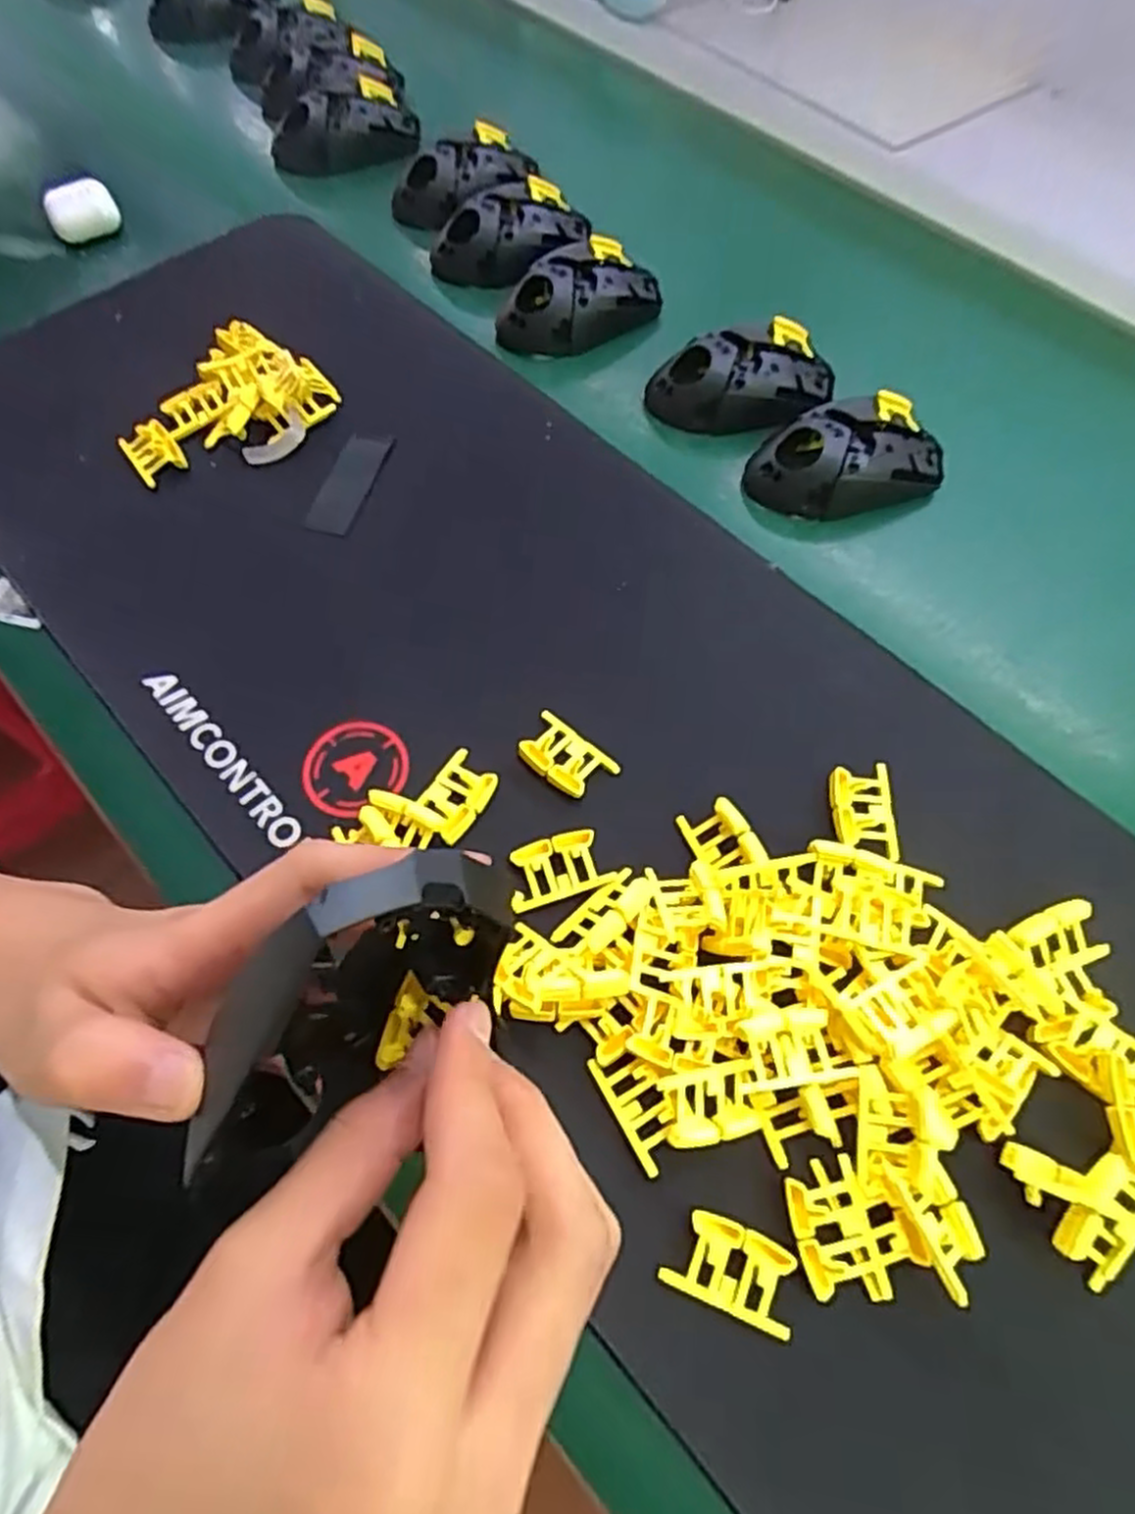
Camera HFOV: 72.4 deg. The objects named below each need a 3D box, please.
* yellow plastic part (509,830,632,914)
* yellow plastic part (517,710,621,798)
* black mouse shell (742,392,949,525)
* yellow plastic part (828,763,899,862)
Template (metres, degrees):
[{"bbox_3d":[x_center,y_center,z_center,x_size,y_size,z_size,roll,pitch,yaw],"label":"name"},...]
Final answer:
[{"bbox_3d":[-0.002,0.046,0.327,0.049,0.006,0.026,-15,65,-10],"label":"yellow plastic part"},{"bbox_3d":[-0.001,0.000,0.353,0.043,0.007,0.026,39,68,15],"label":"yellow plastic part"},{"bbox_3d":[0.164,-0.175,0.452,0.113,0.034,0.061,-20,66,-12],"label":"black mouse shell"},{"bbox_3d":[0.131,0.023,0.342,0.030,0.010,0.041,3,63,-1],"label":"yellow plastic part"}]

